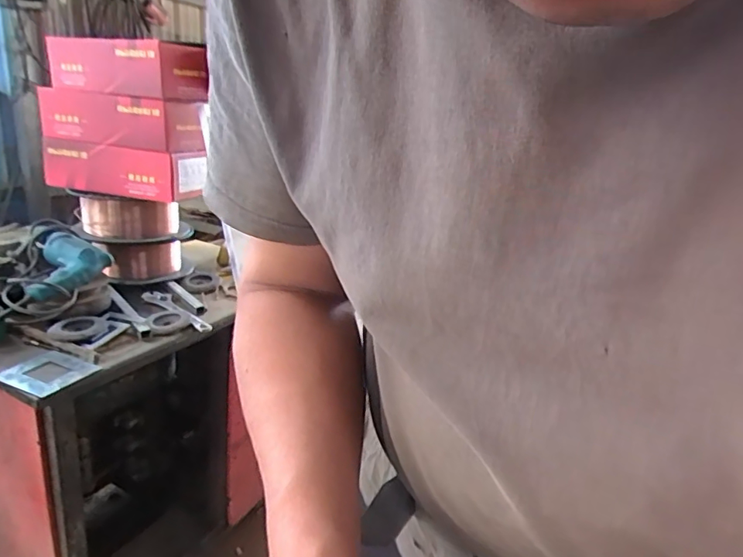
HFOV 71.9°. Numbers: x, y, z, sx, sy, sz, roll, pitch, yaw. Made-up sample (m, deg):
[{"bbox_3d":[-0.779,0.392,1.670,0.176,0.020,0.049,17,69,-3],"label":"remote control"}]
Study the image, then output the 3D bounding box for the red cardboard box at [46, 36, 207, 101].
[{"bbox_3d":[-0.546,-0.470,1.137,0.337,0.108,0.143,16,22,24],"label":"red cardboard box"}]

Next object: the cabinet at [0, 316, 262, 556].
[{"bbox_3d":[-0.600,0.372,1.186,0.409,0.654,0.573,16,22,24],"label":"cabinet"}]

